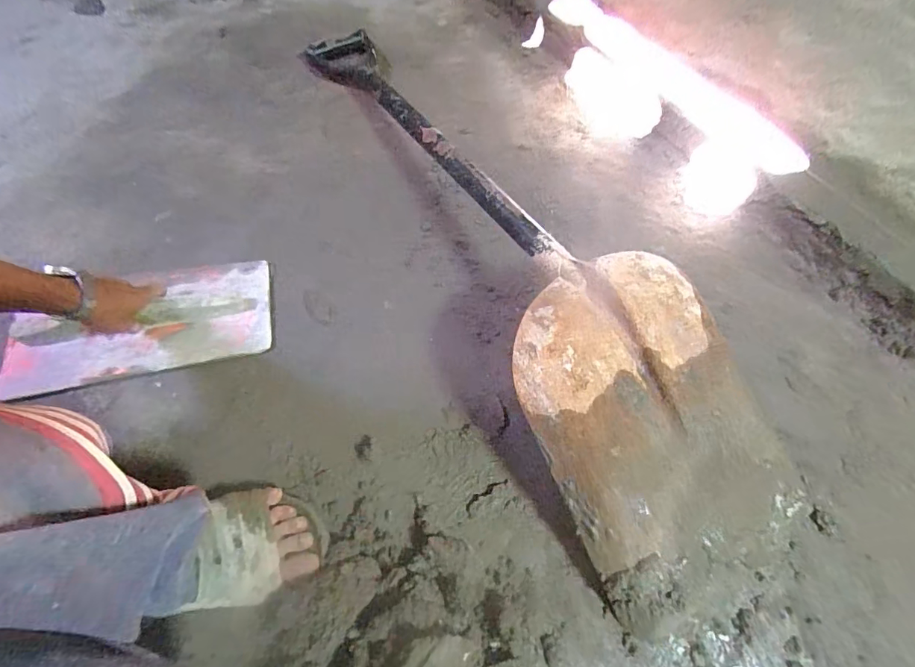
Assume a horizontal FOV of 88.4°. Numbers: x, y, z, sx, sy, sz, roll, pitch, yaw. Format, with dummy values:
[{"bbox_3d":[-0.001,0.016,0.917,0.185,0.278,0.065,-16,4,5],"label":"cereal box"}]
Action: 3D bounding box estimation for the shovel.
[{"bbox_3d":[0.080,-0.124,0.593,0.244,0.129,0.890,-26,71,-13],"label":"shovel"}]

